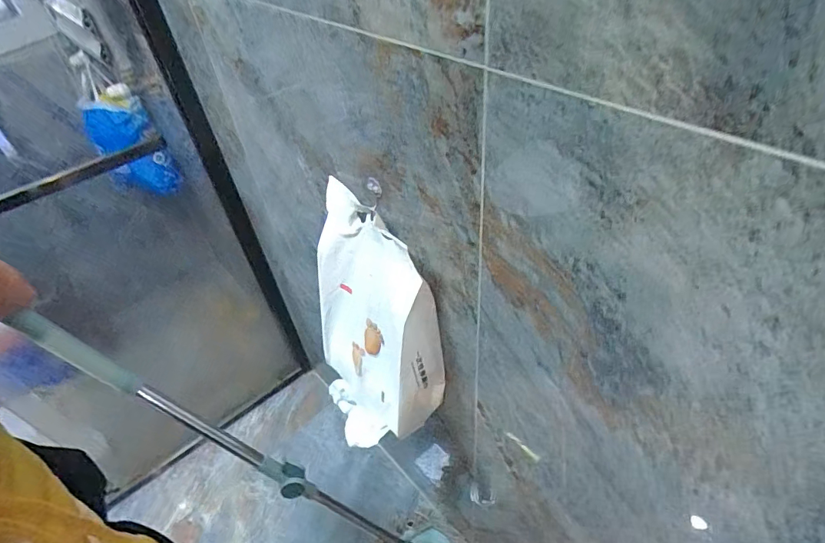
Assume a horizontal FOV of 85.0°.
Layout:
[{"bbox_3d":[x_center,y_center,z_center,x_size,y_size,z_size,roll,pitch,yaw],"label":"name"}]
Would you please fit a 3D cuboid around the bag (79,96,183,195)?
[{"bbox_3d":[-0.849,-0.372,1.358,0.270,0.259,0.062,7,46,15],"label":"bag"}]

